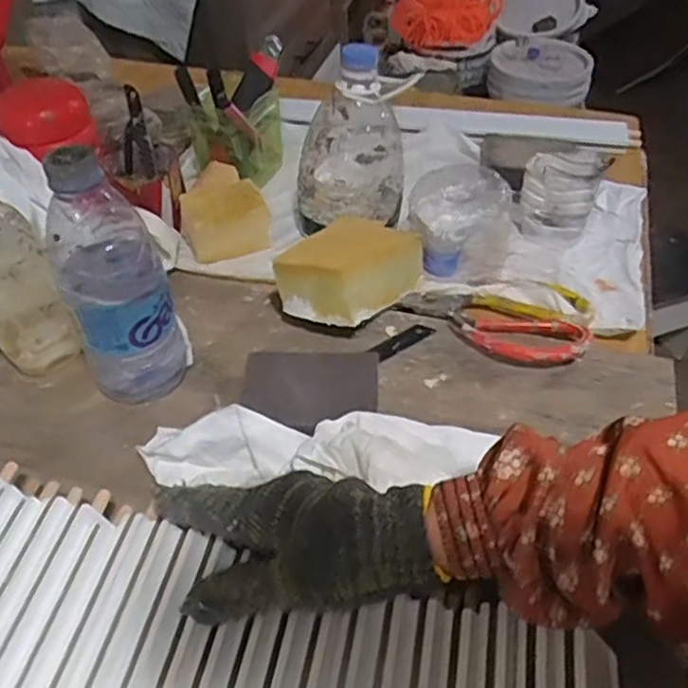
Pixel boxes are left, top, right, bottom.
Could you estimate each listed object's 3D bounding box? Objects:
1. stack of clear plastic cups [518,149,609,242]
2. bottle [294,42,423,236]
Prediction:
[{"bbox_3d":[0.205,-0.143,0.650,0.068,0.072,0.080,17,49,19],"label":"stack of clear plastic cups"},{"bbox_3d":[0.006,-0.187,0.631,0.114,0.154,0.096,-4,45,-1],"label":"bottle"}]

